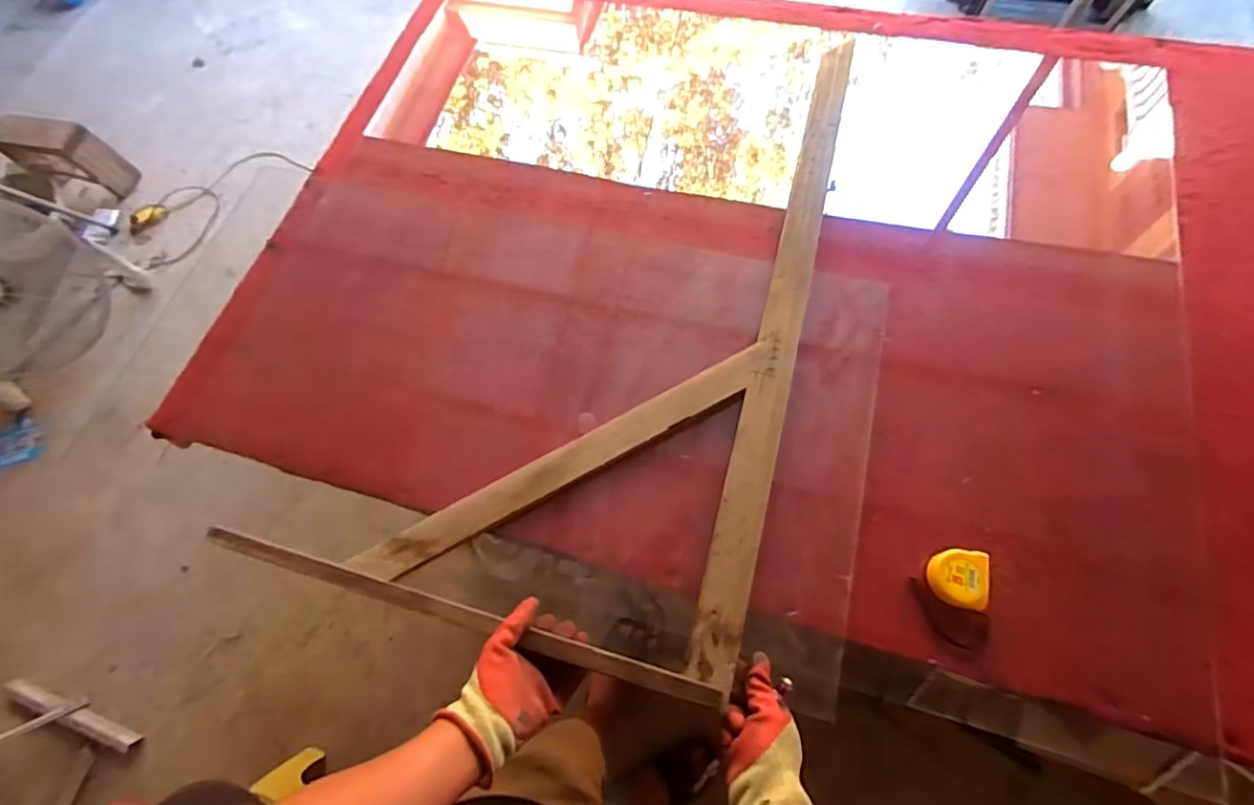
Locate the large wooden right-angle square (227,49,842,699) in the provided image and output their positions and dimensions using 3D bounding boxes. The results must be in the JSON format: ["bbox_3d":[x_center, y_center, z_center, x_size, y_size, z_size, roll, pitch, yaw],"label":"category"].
[{"bbox_3d":[-0.057,-0.209,0.921,0.691,0.052,1.118,14,67,9],"label":"large wooden right-angle square"}]

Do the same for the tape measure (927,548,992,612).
[{"bbox_3d":[0.426,0.226,0.707,0.066,0.031,0.070,9,66,7],"label":"tape measure"}]

